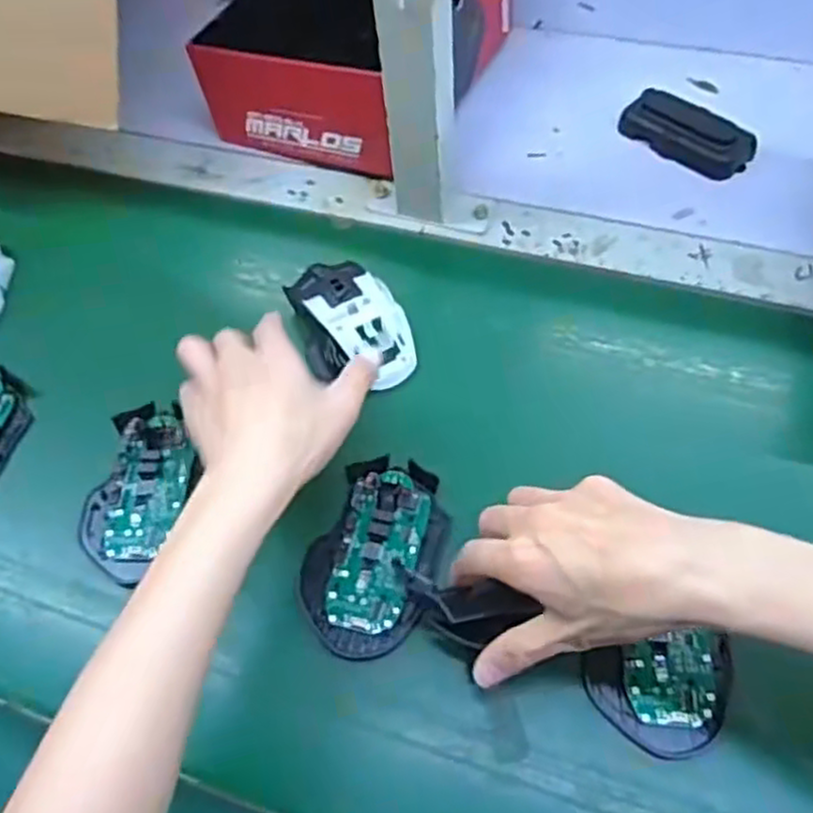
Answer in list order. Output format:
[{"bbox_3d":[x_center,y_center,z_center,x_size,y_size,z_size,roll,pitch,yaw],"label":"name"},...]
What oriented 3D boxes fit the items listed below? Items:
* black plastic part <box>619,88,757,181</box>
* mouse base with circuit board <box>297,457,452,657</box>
[{"bbox_3d":[0.223,-0.219,0.591,0.102,0.025,0.046,35,68,22],"label":"black plastic part"},{"bbox_3d":[-0.019,0.083,0.426,0.070,0.020,0.115,12,61,11],"label":"mouse base with circuit board"}]

